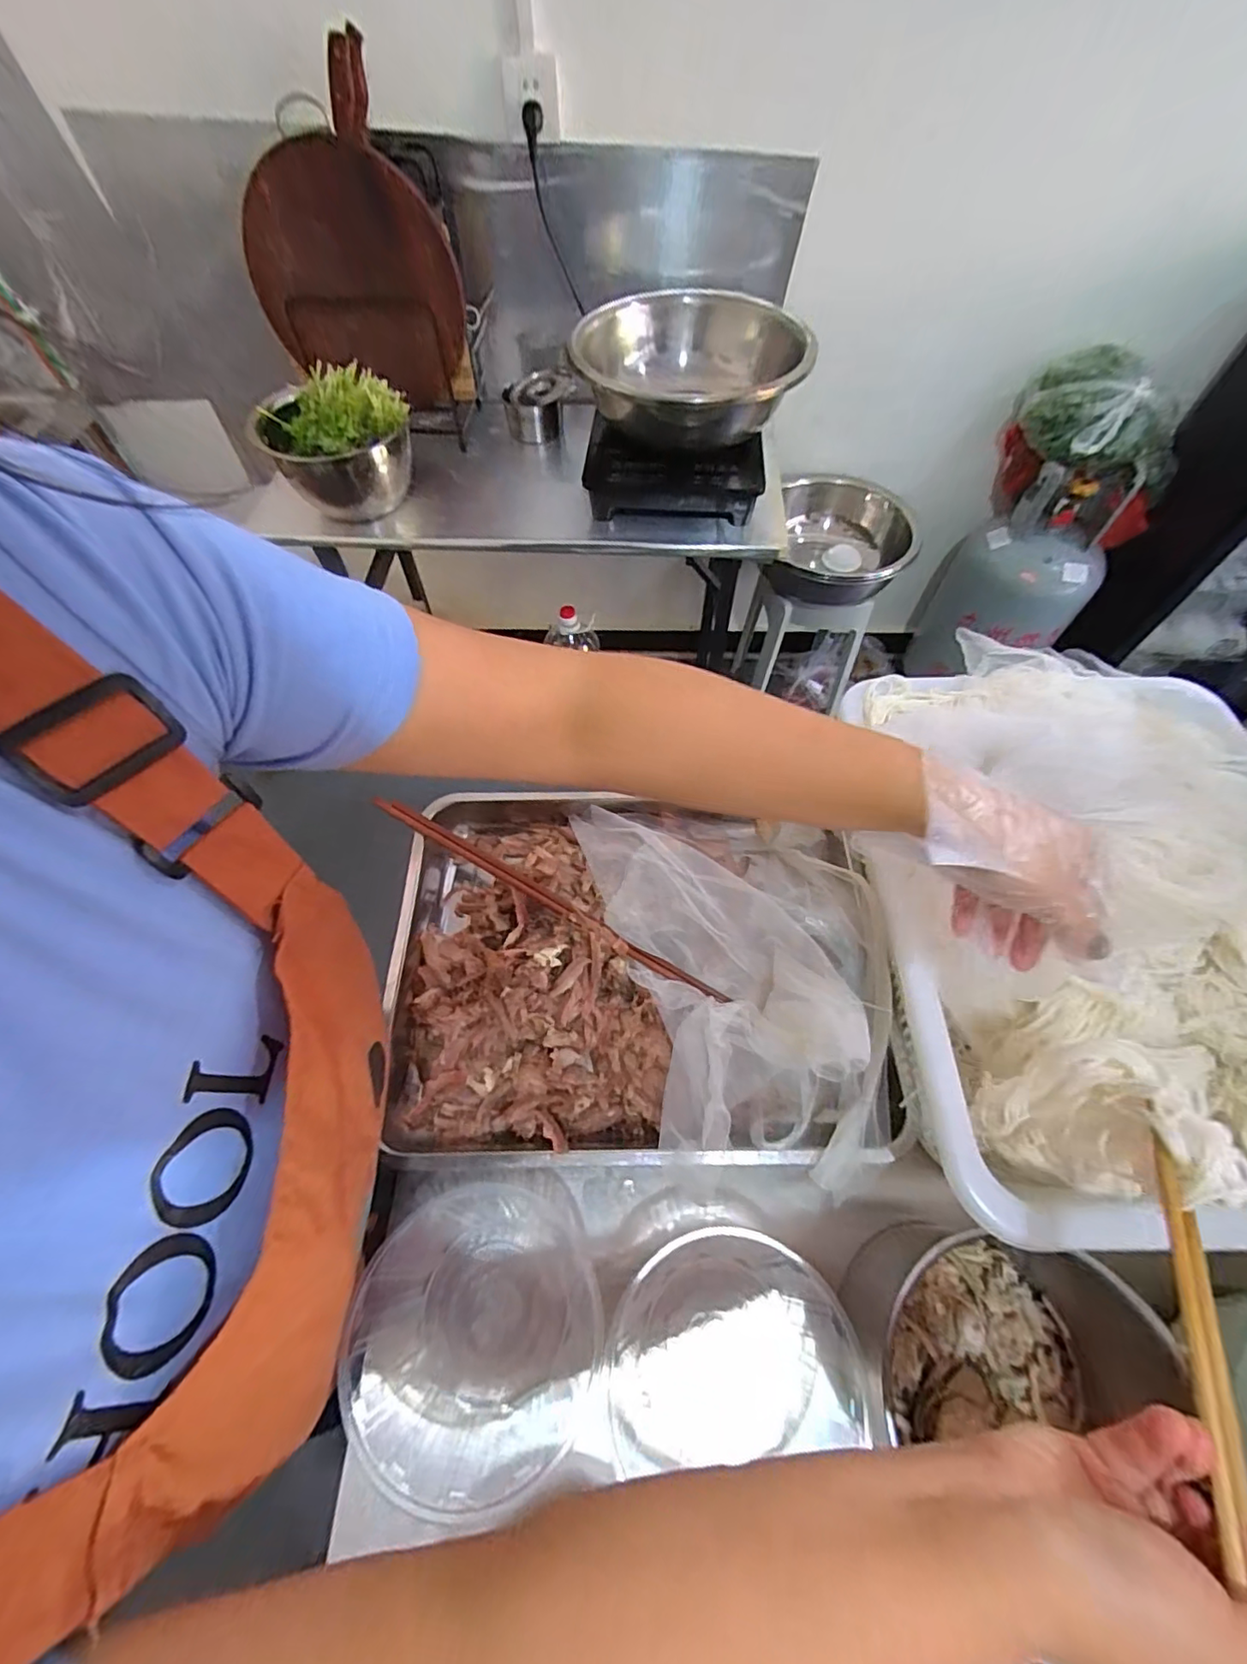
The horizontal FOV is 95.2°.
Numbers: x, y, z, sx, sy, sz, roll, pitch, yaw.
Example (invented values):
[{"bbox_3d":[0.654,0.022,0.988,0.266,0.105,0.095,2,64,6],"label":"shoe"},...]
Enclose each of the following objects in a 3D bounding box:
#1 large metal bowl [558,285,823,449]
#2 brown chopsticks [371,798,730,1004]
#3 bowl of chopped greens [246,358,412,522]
[{"bbox_3d":[0.119,-0.836,1.035,0.410,0.115,0.453,5,61,4],"label":"large metal bowl"},{"bbox_3d":[-0.081,0.056,0.536,0.385,0.017,0.015,27,64,16],"label":"brown chopsticks"},{"bbox_3d":[-0.507,-0.680,1.008,0.212,0.147,0.215,-1,60,1],"label":"bowl of chopped greens"}]

